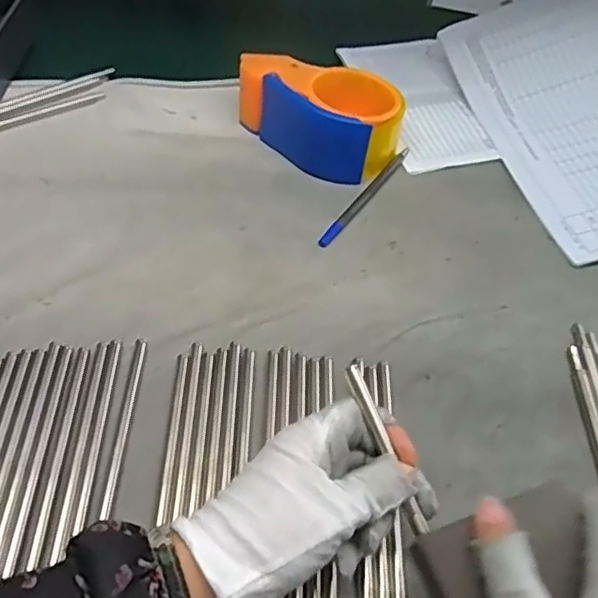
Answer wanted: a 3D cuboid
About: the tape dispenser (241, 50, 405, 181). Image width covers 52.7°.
[{"bbox_3d":[0.014,-0.159,0.511,0.141,0.056,0.082,27,55,18],"label":"tape dispenser"}]

